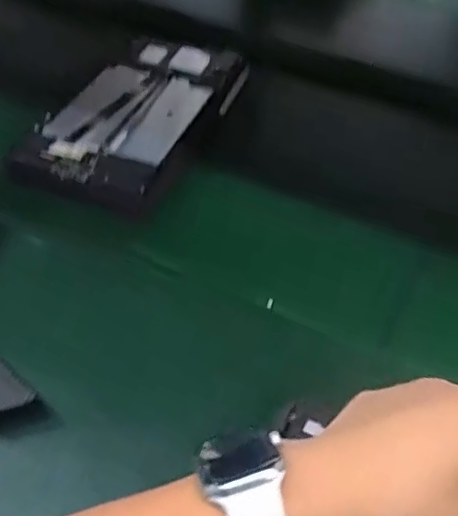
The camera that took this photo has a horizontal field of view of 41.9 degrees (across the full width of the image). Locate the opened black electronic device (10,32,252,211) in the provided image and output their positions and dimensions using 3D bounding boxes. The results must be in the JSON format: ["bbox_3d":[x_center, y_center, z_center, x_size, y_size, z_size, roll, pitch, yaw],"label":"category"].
[{"bbox_3d":[-0.089,-0.145,0.601,0.150,0.032,0.250,17,54,17],"label":"opened black electronic device"}]

